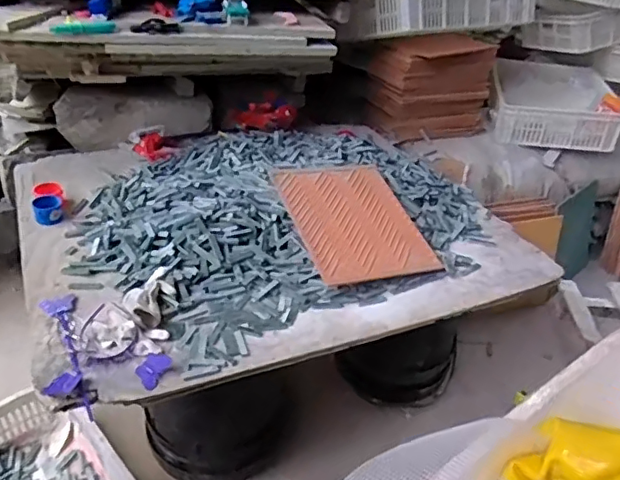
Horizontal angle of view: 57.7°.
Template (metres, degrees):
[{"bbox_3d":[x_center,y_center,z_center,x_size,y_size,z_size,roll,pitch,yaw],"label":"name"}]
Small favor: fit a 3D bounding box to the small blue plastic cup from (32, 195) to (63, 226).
[{"bbox_3d":[-0.577,-0.069,1.241,0.055,0.052,0.055,-10,38,-21],"label":"small blue plastic cup"}]

